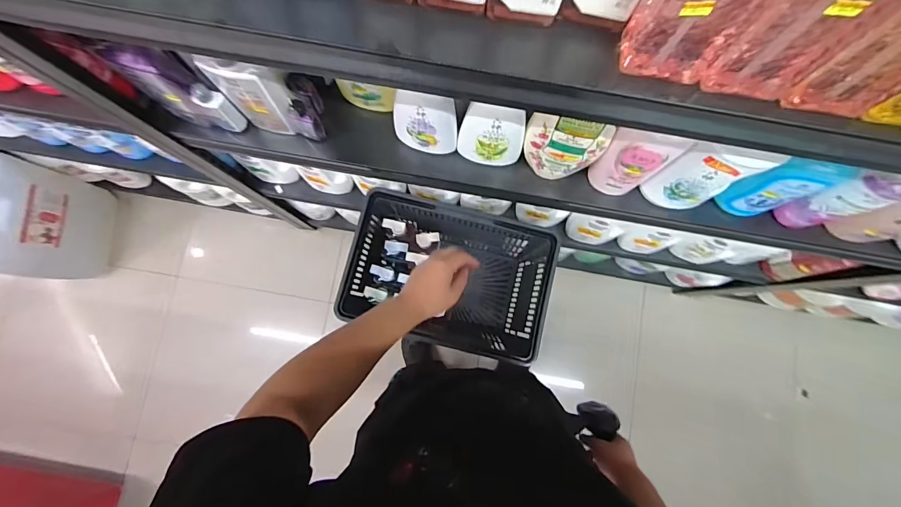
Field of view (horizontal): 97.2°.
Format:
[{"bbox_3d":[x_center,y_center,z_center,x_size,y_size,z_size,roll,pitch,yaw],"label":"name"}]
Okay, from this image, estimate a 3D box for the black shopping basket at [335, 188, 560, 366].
[{"bbox_3d":[-0.001,0.054,1.031,0.468,0.258,0.325,14,82,1],"label":"black shopping basket"}]

